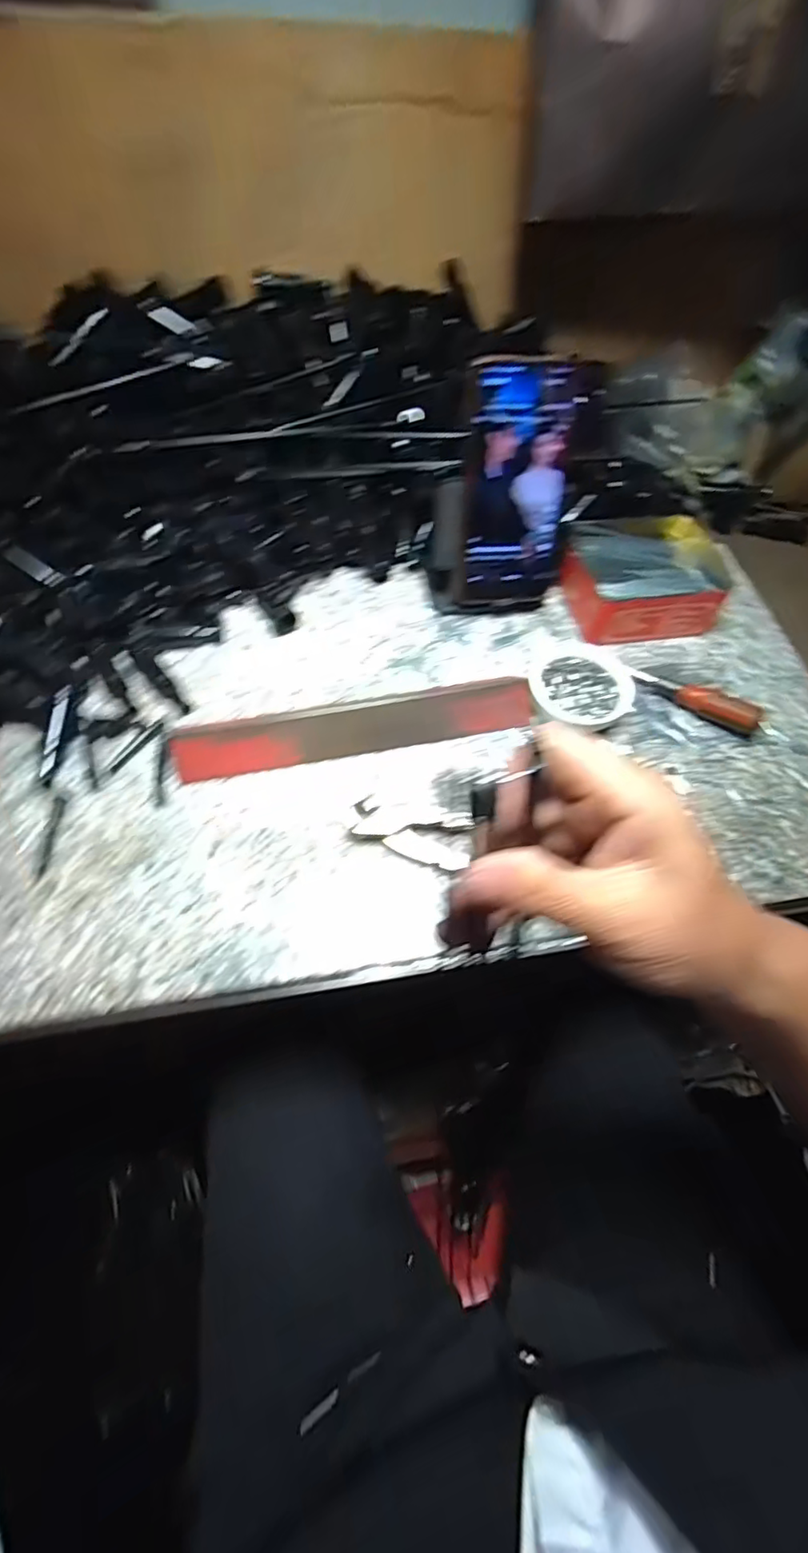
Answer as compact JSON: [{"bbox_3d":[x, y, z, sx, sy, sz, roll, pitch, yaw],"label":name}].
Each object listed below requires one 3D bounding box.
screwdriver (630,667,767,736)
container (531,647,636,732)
[{"bbox_3d":[0.228,-0.063,0.460,0.100,0.018,0.018,31,63,12],"label":"screwdriver"},{"bbox_3d":[0.132,-0.068,0.453,0.077,0.025,0.080,2,61,-3],"label":"container"}]

